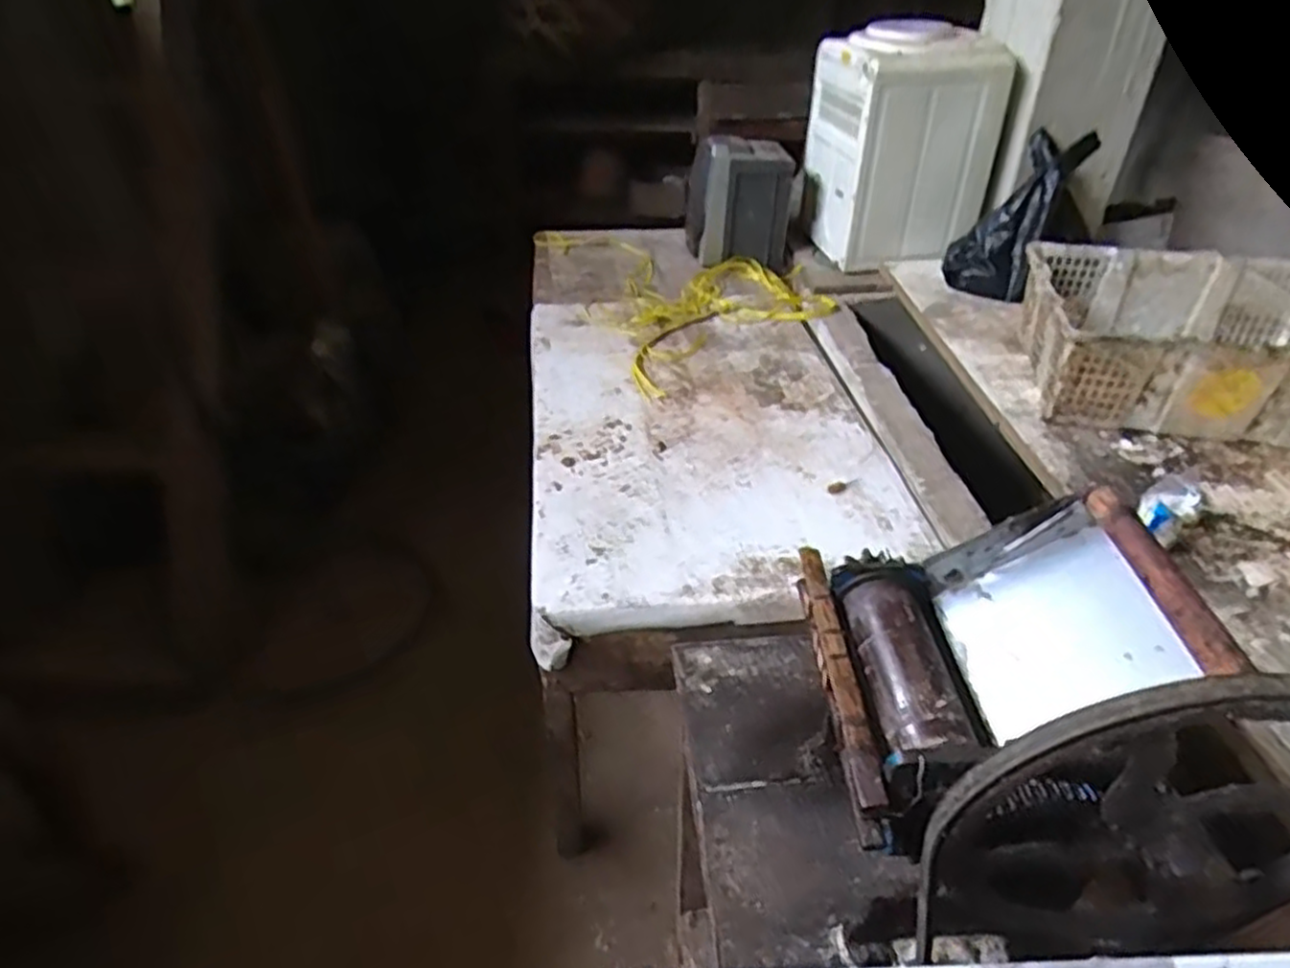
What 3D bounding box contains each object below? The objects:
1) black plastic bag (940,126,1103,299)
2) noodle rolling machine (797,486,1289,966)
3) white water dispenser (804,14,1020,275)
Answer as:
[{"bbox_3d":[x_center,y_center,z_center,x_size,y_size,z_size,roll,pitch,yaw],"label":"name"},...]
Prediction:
[{"bbox_3d":[0.731,-0.531,1.473,0.091,0.342,0.173,14,22,-43],"label":"black plastic bag"},{"bbox_3d":[0.274,0.132,0.511,0.291,0.249,0.237,0,38,1],"label":"noodle rolling machine"},{"bbox_3d":[0.557,-0.732,1.642,0.318,0.454,0.303,-5,38,-4],"label":"white water dispenser"}]

